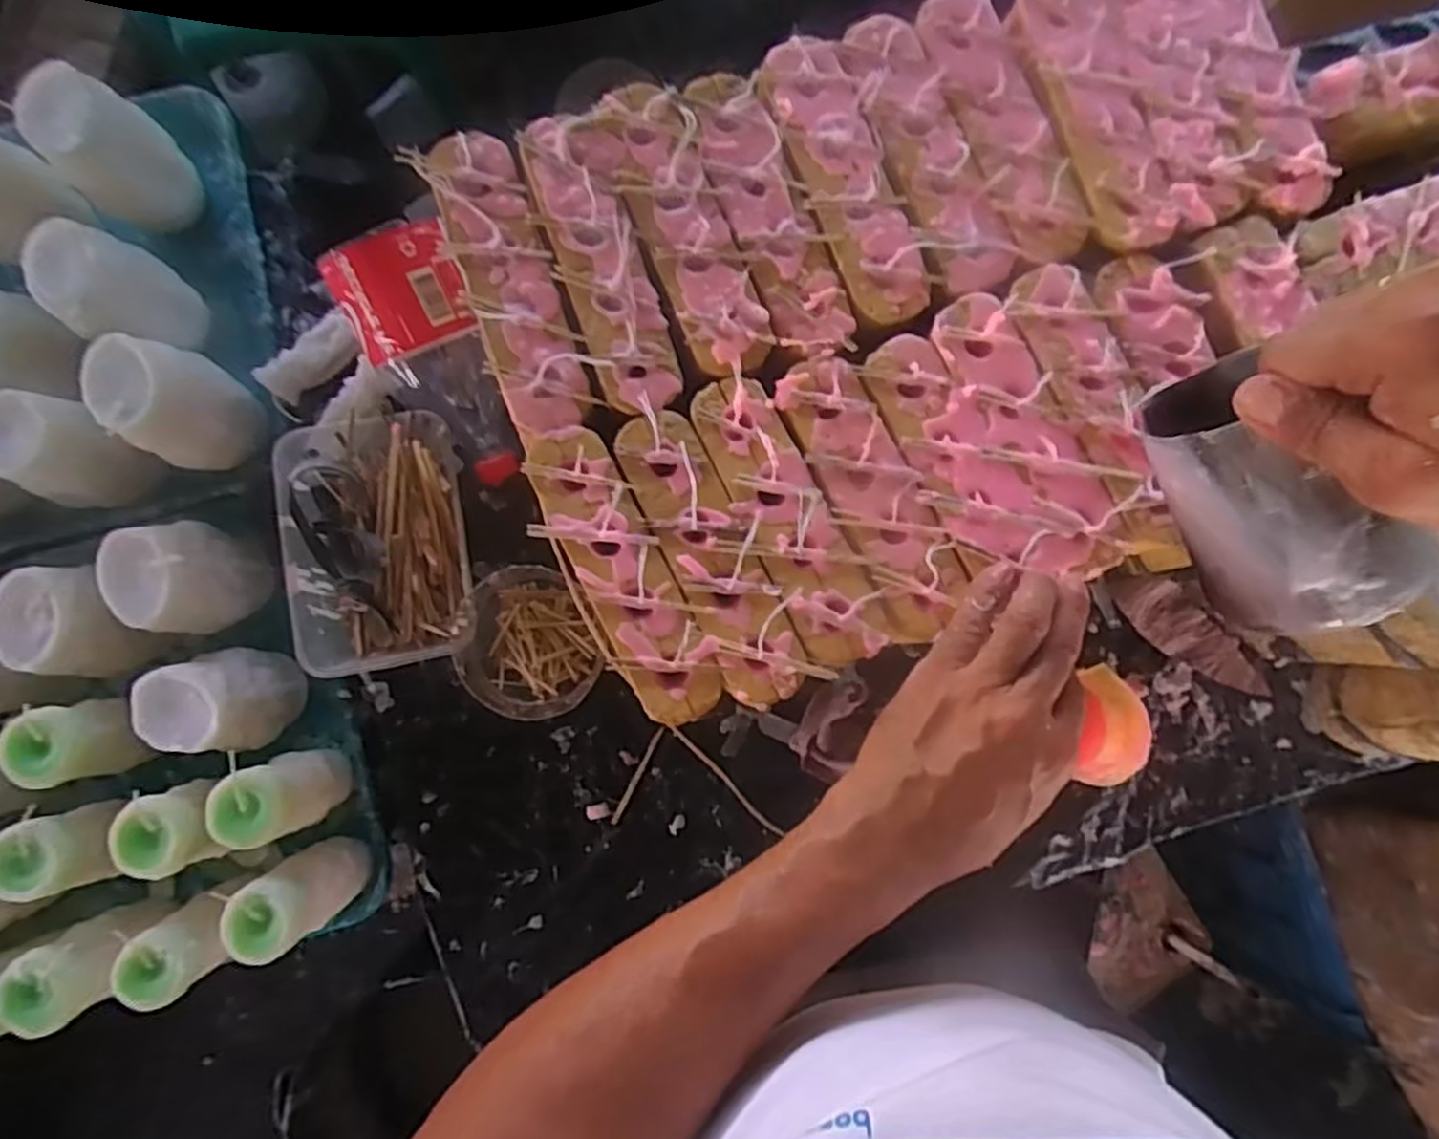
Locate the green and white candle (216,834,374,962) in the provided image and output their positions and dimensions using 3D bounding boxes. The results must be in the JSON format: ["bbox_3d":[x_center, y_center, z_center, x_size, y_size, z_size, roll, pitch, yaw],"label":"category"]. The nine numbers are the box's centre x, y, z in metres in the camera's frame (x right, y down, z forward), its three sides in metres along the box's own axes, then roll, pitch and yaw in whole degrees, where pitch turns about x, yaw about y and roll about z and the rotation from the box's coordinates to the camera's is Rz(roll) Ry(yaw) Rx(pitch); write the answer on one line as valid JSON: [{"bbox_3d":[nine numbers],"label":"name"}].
[{"bbox_3d":[-0.302,0.235,0.542,0.056,0.100,0.051,0,85,-2],"label":"green and white candle"}]

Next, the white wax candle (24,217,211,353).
[{"bbox_3d":[-0.440,-0.201,0.560,0.075,0.103,0.073,0,85,-2],"label":"white wax candle"}]

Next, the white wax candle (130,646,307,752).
[{"bbox_3d":[-0.369,0.093,0.557,0.066,0.110,0.064,0,85,-2],"label":"white wax candle"}]

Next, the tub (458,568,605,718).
[{"bbox_3d":[-0.136,0.056,0.549,0.099,0.073,0.098,0,85,-2],"label":"tub"}]

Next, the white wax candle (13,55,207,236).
[{"bbox_3d":[-0.449,-0.308,0.562,0.057,0.109,0.075,38,85,1],"label":"white wax candle"}]

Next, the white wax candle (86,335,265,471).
[{"bbox_3d":[-0.401,-0.120,0.558,0.064,0.098,0.076,-22,86,-3],"label":"white wax candle"}]

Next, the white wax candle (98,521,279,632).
[{"bbox_3d":[-0.396,0.008,0.566,0.064,0.109,0.082,-5,86,-2],"label":"white wax candle"}]

